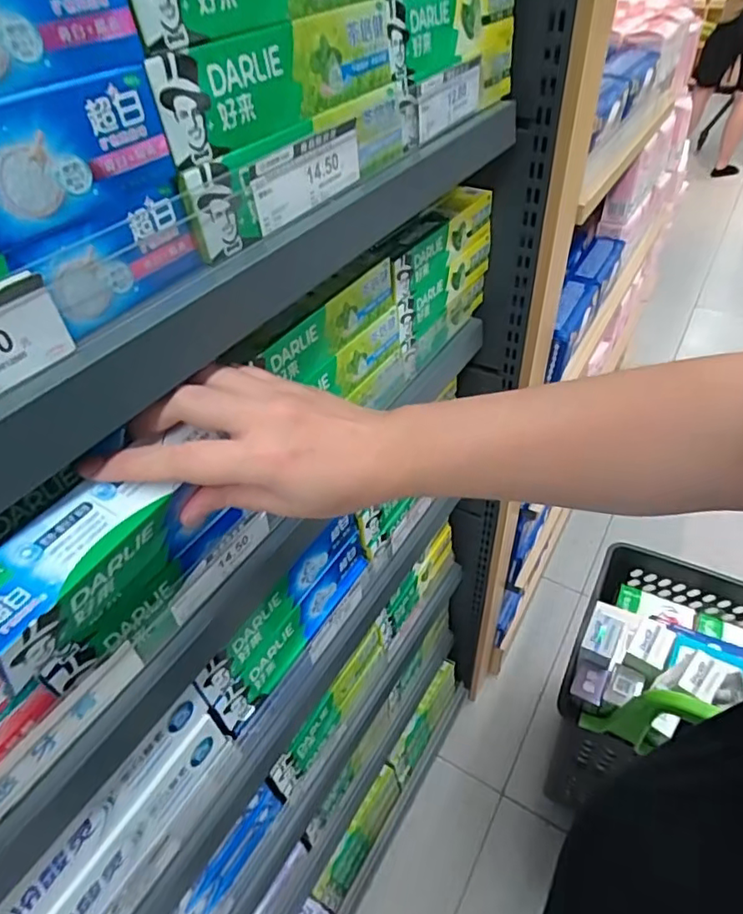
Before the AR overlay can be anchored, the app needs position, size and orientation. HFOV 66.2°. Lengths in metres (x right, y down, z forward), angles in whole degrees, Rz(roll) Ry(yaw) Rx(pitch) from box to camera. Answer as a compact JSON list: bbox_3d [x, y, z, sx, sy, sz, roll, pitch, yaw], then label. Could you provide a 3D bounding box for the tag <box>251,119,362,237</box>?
[{"bbox_3d":[-0.037,-0.173,0.346,0.004,0.035,0.099,22,52,26],"label":"tag"}]

